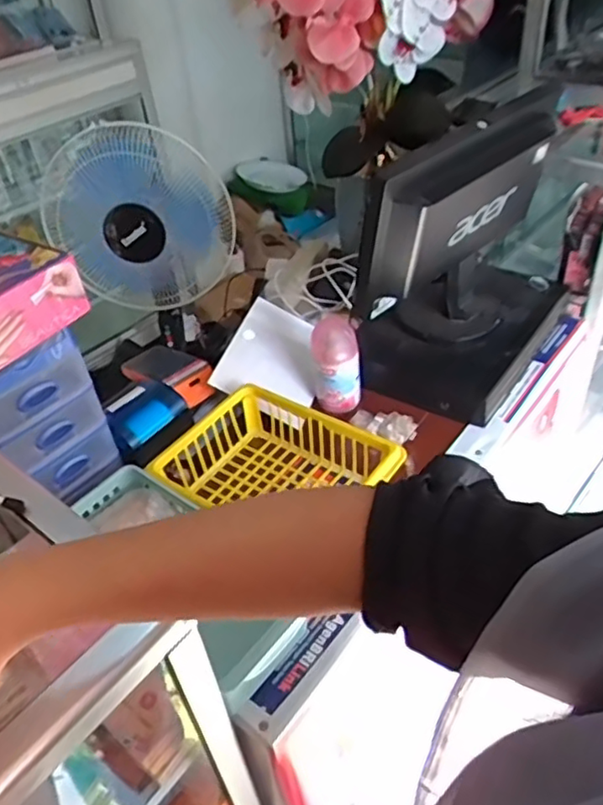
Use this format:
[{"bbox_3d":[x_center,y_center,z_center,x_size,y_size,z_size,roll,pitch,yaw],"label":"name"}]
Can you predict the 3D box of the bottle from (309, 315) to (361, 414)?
[{"bbox_3d":[0.050,-0.057,0.929,0.067,0.134,0.074,-4,41,3],"label":"bottle"}]

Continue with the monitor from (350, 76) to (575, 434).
[{"bbox_3d":[0.236,-0.208,0.889,0.196,0.344,0.322,22,49,29],"label":"monitor"}]

